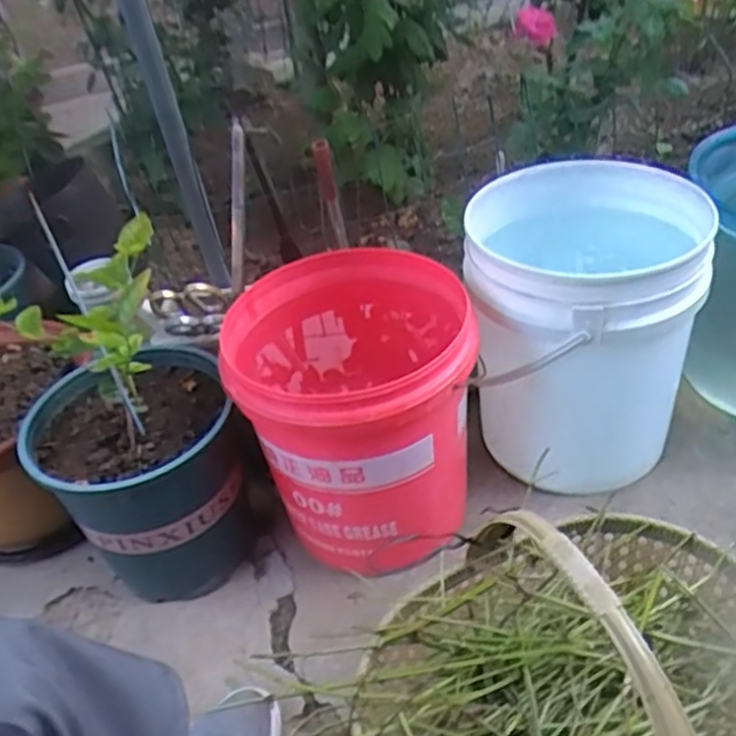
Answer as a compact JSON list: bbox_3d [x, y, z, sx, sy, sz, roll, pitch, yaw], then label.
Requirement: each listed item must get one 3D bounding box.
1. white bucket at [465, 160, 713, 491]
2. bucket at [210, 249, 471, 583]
[{"bbox_3d":[0.274,-0.050,0.960,0.276,0.337,0.276,2,39,15],"label":"white bucket"},{"bbox_3d":[-0.015,0.061,0.917,0.277,0.313,0.267,-6,38,5],"label":"bucket"}]

